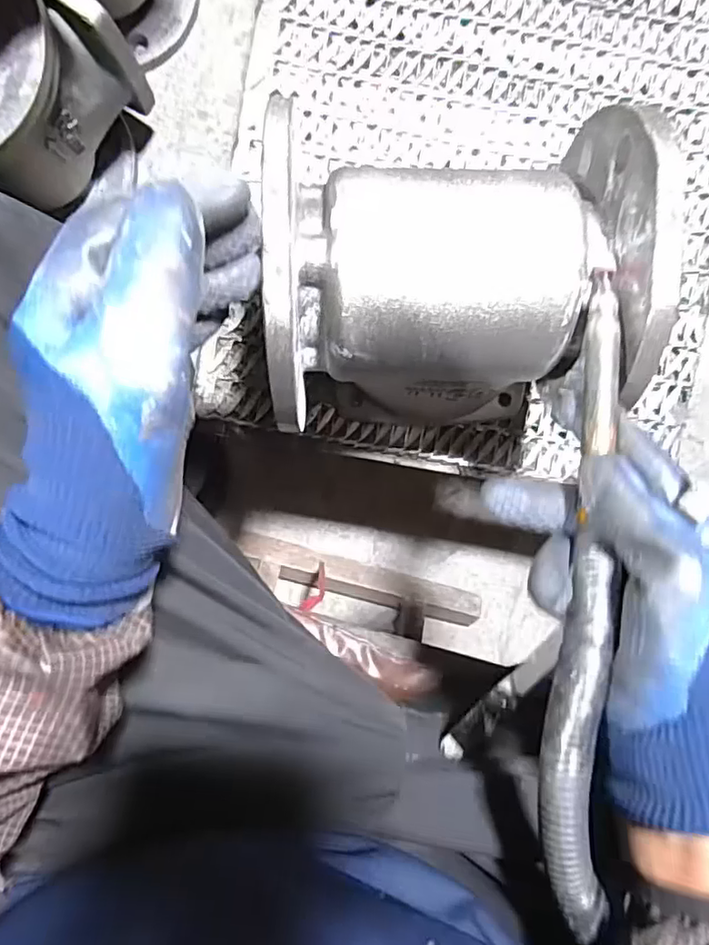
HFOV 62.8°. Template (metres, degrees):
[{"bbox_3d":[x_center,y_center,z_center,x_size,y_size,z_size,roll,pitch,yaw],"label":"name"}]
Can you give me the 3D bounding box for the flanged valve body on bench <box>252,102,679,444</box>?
[{"bbox_3d":[0.048,-0.113,0.364,0.187,0.188,0.166,-2,96,-2],"label":"flanged valve body on bench"}]

